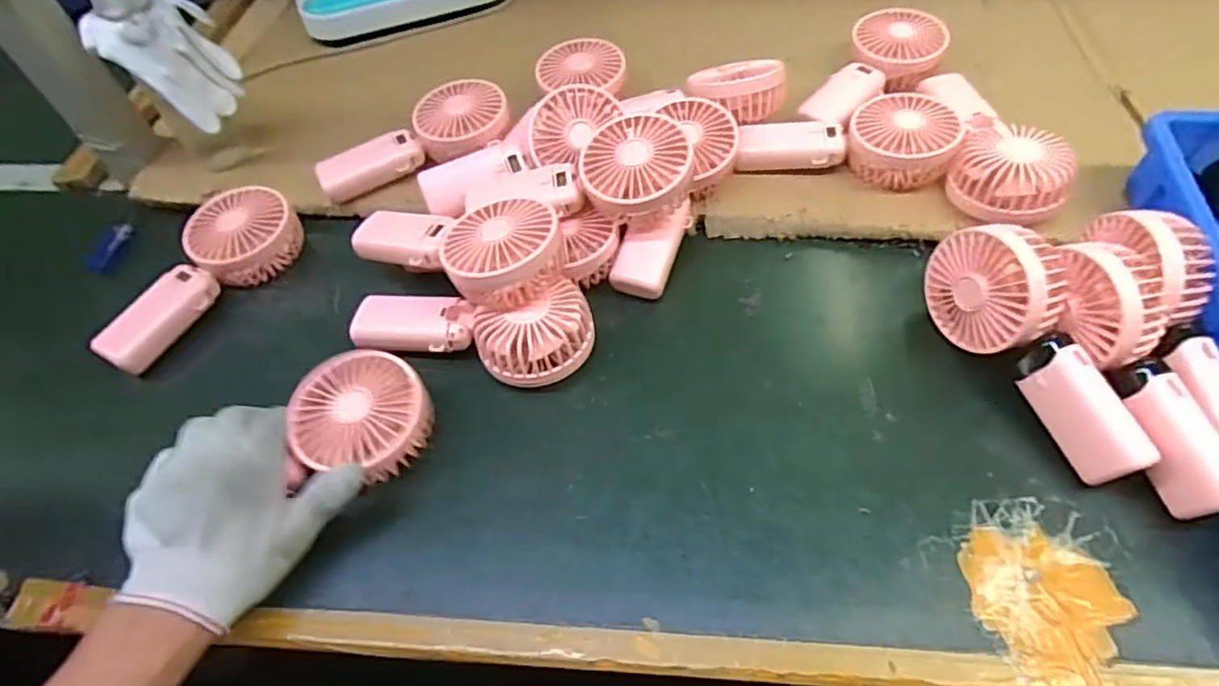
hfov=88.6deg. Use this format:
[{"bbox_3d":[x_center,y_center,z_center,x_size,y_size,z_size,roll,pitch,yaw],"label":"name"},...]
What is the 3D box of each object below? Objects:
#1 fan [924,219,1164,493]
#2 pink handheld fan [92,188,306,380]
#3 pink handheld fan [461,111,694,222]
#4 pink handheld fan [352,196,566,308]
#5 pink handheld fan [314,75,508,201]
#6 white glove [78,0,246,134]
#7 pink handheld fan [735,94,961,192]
[{"bbox_3d":[0.287,0.001,0.417,0.046,0.094,0.177,-16,55,-8],"label":"fan"},{"bbox_3d":[-0.333,-0.057,0.501,0.074,0.040,0.179,26,61,19],"label":"pink handheld fan"},{"bbox_3d":[-0.023,-0.131,0.502,0.179,0.057,0.094,-5,54,14],"label":"pink handheld fan"},{"bbox_3d":[-0.114,-0.076,0.475,0.179,0.044,0.092,11,54,26],"label":"pink handheld fan"},{"bbox_3d":[-0.179,-0.185,0.581,0.178,0.054,0.078,-20,57,-11],"label":"pink handheld fan"},{"bbox_3d":[-0.353,-0.229,0.492,0.090,0.101,0.076,-32,59,-18],"label":"white glove"},{"bbox_3d":[0.207,-0.175,0.543,0.178,0.048,0.080,1,54,16],"label":"pink handheld fan"}]

